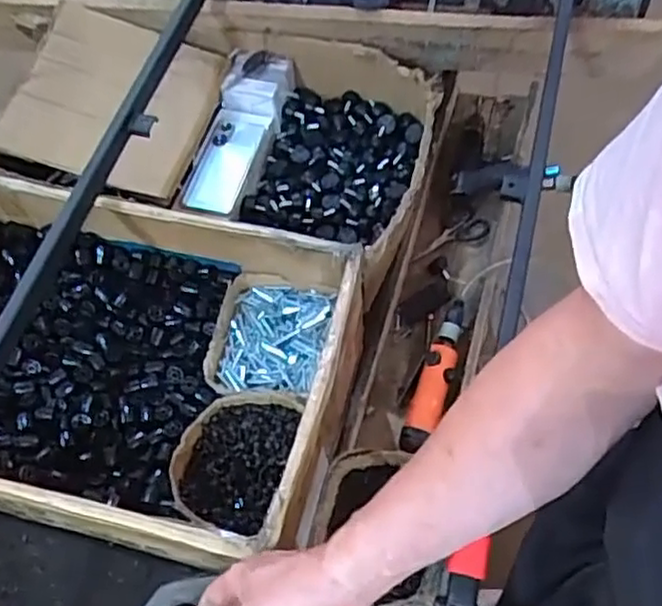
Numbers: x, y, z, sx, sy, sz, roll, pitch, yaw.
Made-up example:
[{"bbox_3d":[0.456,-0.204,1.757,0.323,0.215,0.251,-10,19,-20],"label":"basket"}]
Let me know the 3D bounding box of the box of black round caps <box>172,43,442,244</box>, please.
[{"bbox_3d":[-0.028,-0.215,0.939,0.317,0.138,0.317,11,61,10],"label":"box of black round caps"}]

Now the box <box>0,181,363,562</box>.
[{"bbox_3d":[-0.262,0.058,0.788,0.524,0.137,0.364,11,61,10],"label":"box"}]

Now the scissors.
[{"bbox_3d":[0.175,-0.085,1.014,0.133,0.012,0.043,-40,65,-17],"label":"scissors"}]

